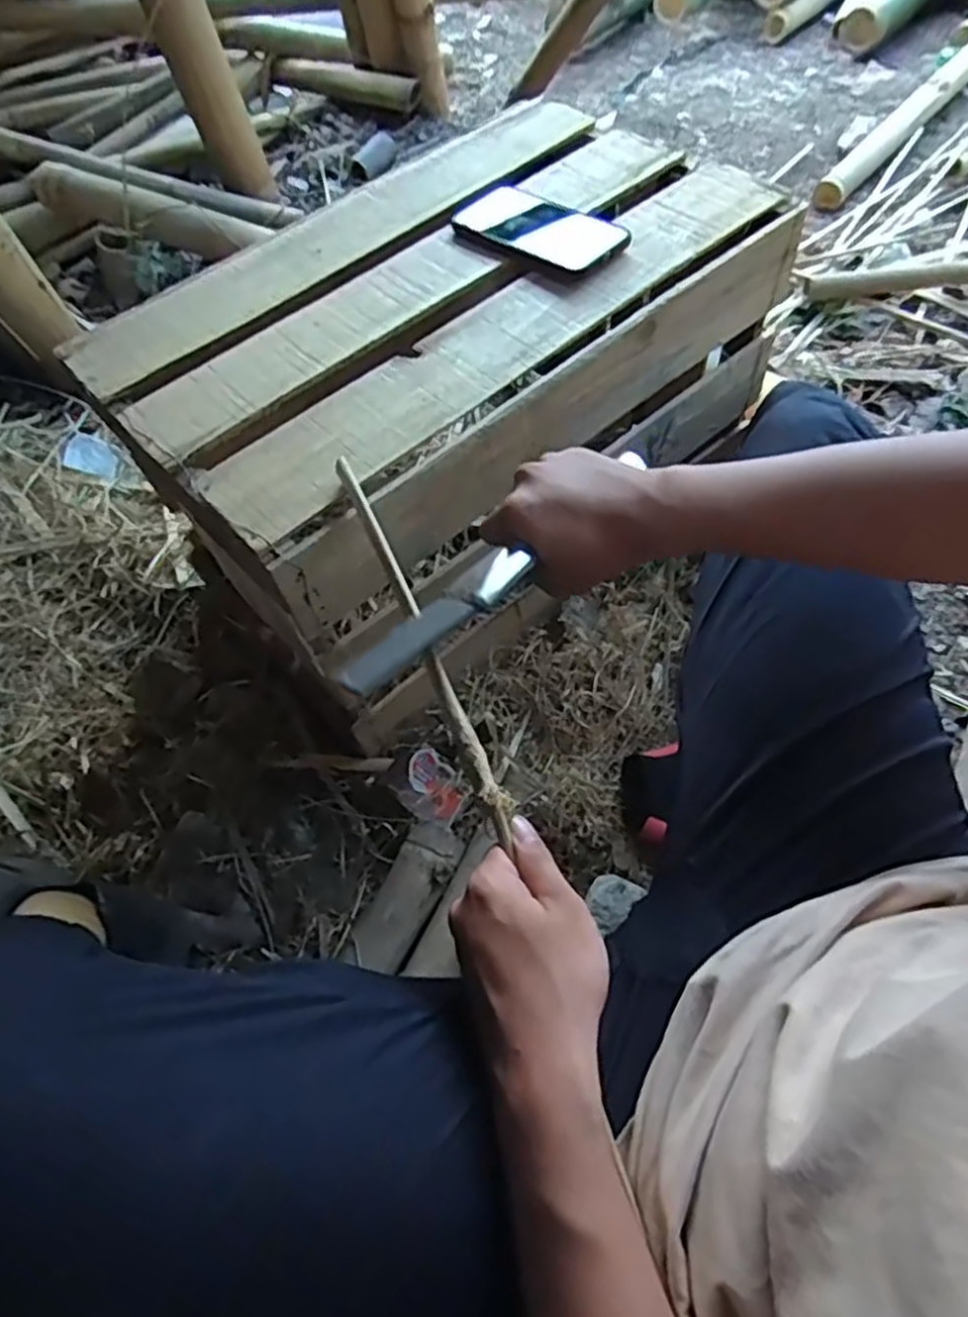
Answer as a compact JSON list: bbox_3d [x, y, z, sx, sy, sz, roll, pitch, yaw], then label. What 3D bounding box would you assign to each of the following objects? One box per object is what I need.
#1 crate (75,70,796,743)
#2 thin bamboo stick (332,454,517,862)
[{"bbox_3d":[-0.017,-0.254,0.759,0.577,0.304,0.394,-42,60,-17],"label":"crate"},{"bbox_3d":[-0.042,-0.021,0.462,0.014,0.015,0.284,-22,65,-9],"label":"thin bamboo stick"}]

